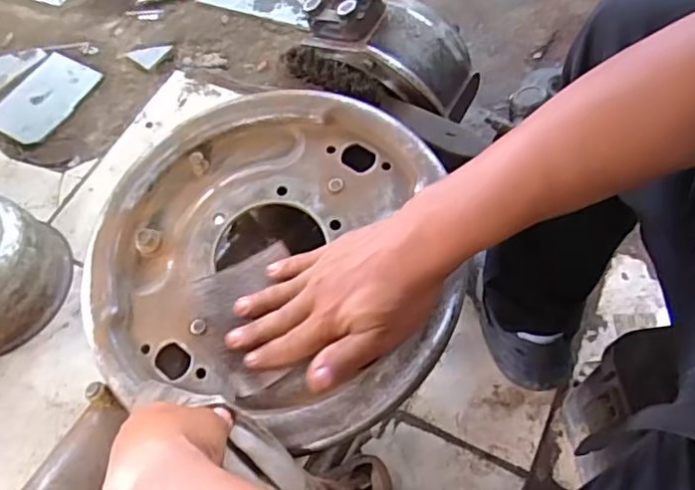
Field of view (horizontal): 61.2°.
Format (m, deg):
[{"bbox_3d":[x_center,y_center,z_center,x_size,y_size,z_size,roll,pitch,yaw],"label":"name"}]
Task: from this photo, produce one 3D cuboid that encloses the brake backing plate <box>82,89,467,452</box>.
[{"bbox_3d":[-0.061,0.000,0.466,0.288,0.047,0.271,-1,60,3],"label":"brake backing plate"}]

